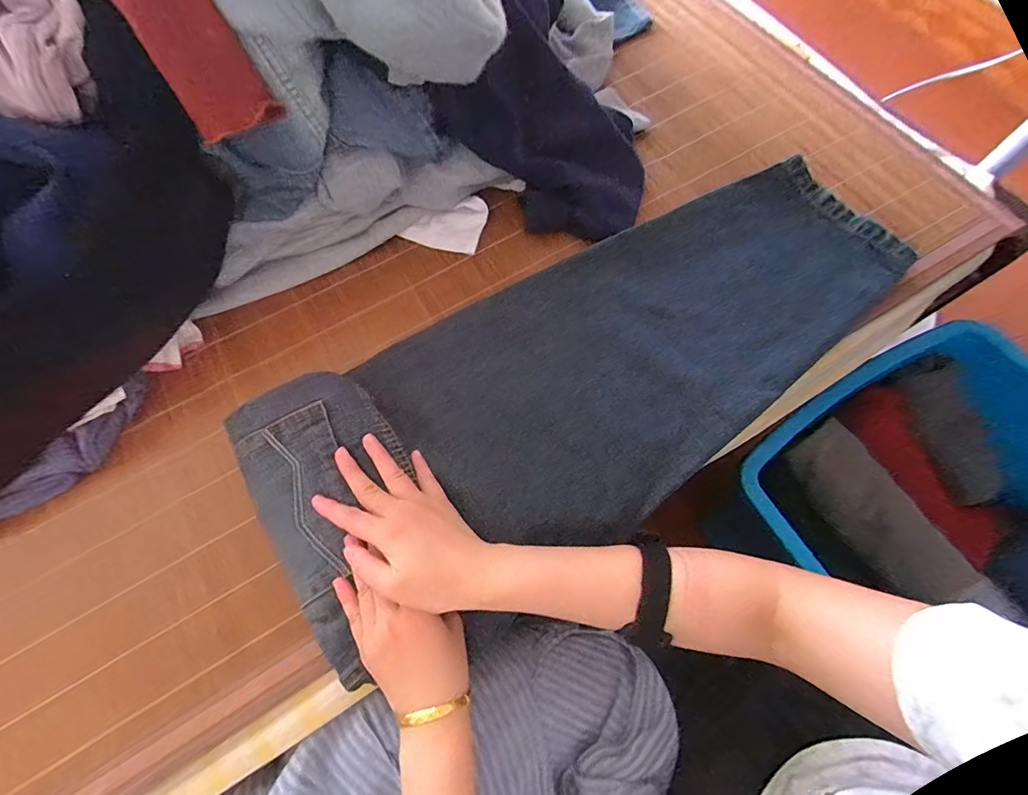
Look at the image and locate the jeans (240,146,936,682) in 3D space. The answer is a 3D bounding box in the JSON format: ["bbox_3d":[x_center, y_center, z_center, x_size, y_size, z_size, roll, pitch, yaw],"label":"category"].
[{"bbox_3d":[0.098,-0.008,0.439,0.658,0.051,0.295,-27,75,-11],"label":"jeans"}]

